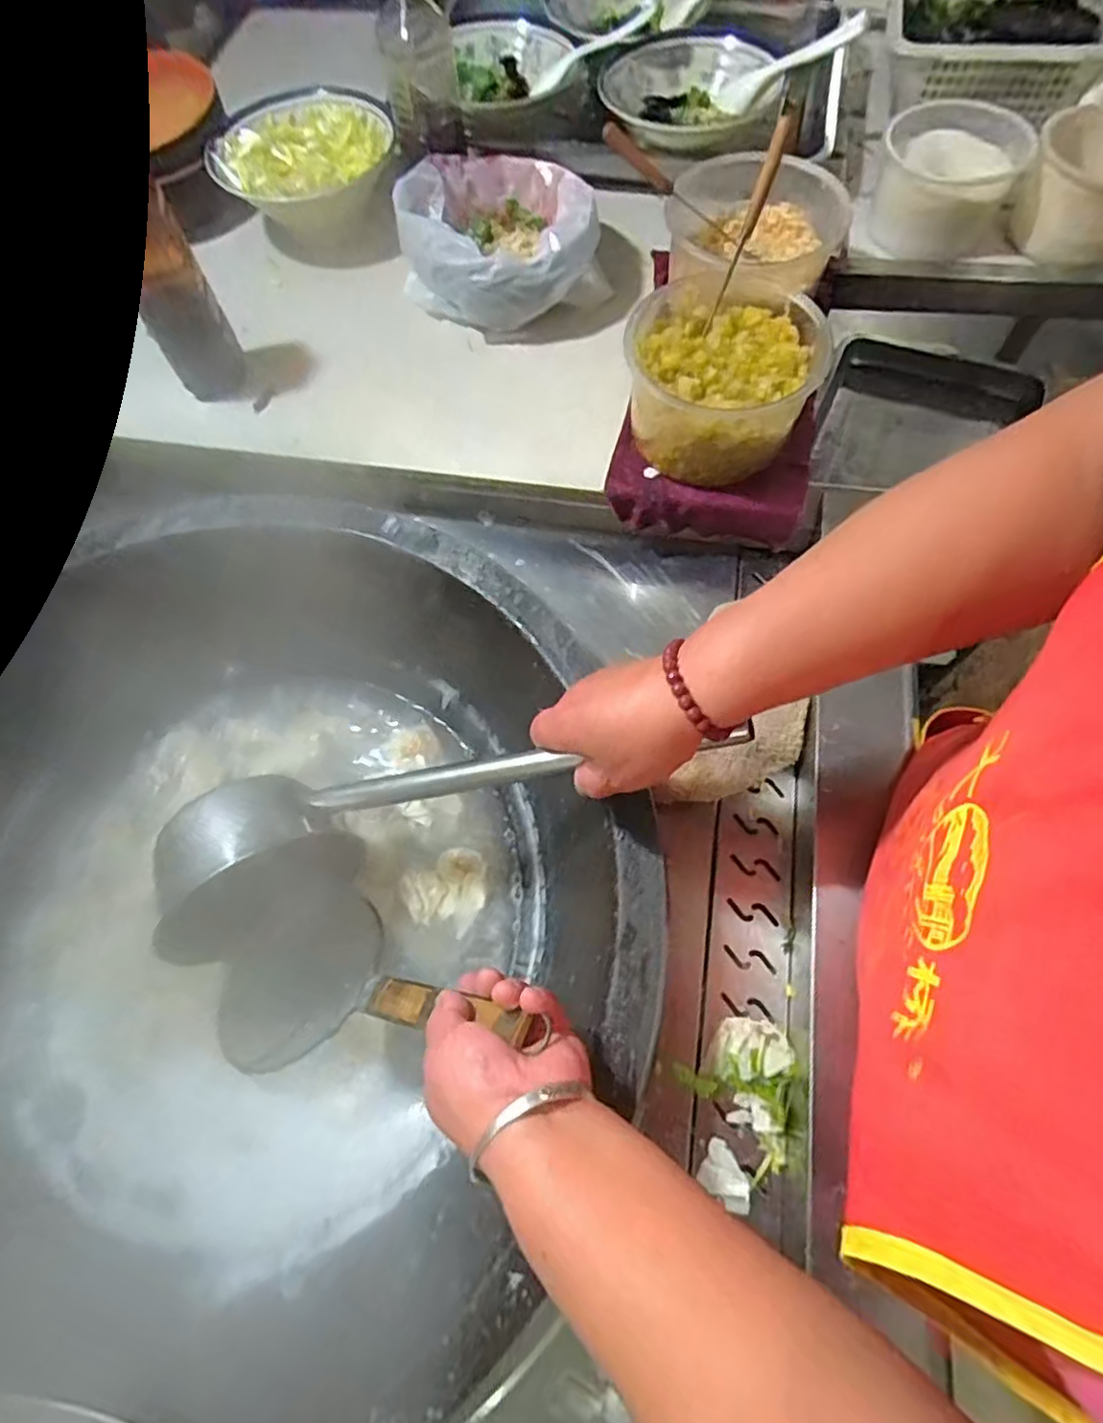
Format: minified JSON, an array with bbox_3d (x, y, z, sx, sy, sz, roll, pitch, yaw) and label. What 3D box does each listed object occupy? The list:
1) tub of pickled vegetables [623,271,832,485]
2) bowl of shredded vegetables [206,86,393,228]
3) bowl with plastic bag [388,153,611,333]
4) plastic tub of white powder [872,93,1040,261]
[{"bbox_3d":[0.137,-0.266,0.542,0.151,0.089,0.161,-1,65,3],"label":"tub of pickled vegetables"},{"bbox_3d":[-0.251,-0.561,0.694,0.174,0.087,0.174,-1,65,3],"label":"bowl of shredded vegetables"},{"bbox_3d":[-0.051,-0.454,0.633,0.180,0.086,0.184,-1,65,3],"label":"bowl with plastic bag"},{"bbox_3d":[0.386,-0.526,0.648,0.130,0.064,0.139,-1,65,3],"label":"plastic tub of white powder"}]

